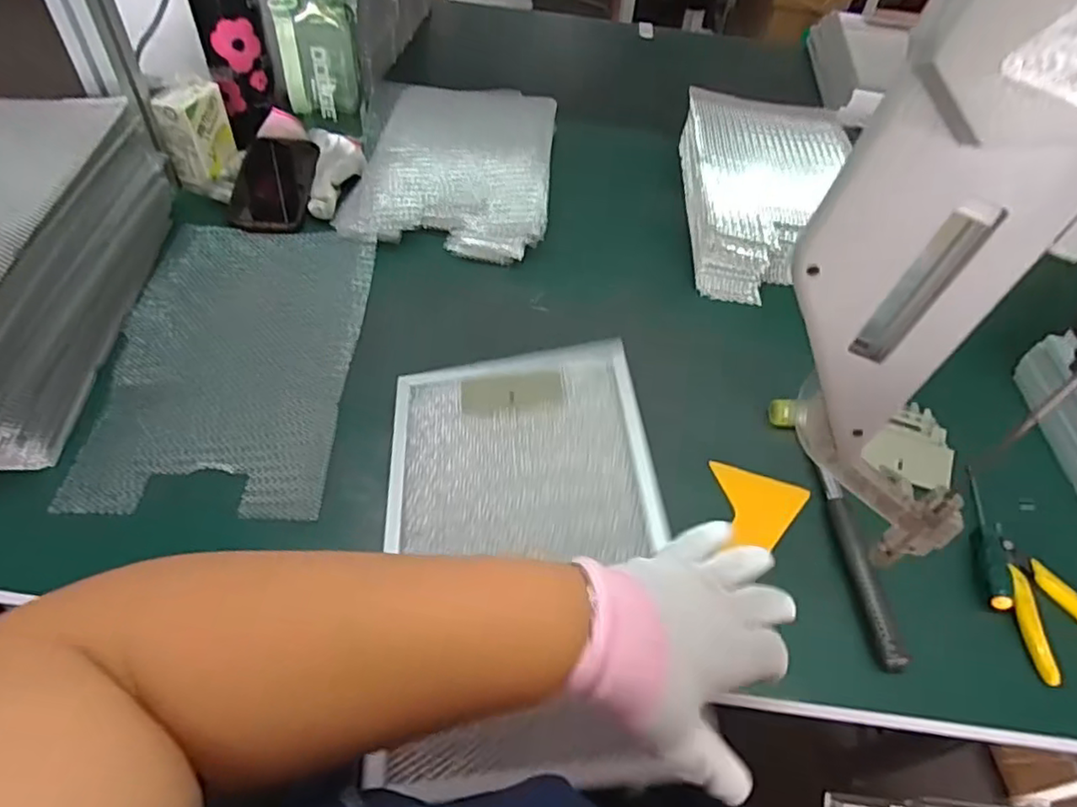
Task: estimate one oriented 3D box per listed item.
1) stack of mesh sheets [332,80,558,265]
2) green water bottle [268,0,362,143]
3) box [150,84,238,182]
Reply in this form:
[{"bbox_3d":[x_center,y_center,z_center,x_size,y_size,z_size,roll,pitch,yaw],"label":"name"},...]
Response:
[{"bbox_3d":[-0.101,-0.303,0.769,0.237,0.041,0.326,3,54,4],"label":"stack of mesh sheets"},{"bbox_3d":[-0.261,-0.433,0.753,0.085,0.204,0.068,3,50,-4],"label":"green water bottle"},{"bbox_3d":[-0.386,-0.309,0.711,0.048,0.087,0.071,18,50,9],"label":"box"}]

